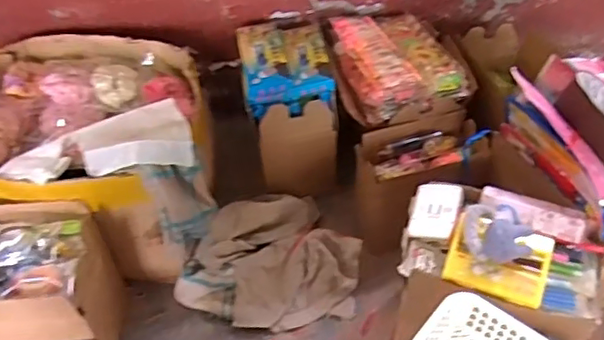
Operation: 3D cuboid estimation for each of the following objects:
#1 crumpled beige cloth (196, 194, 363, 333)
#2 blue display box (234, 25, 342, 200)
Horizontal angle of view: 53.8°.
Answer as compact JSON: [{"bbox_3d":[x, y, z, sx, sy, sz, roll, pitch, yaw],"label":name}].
[{"bbox_3d":[-0.038,0.142,0.950,0.233,0.107,0.217,-17,47,-18],"label":"crumpled beige cloth"},{"bbox_3d":[-0.027,-0.108,1.055,0.148,0.212,0.213,-8,45,-9],"label":"blue display box"}]

